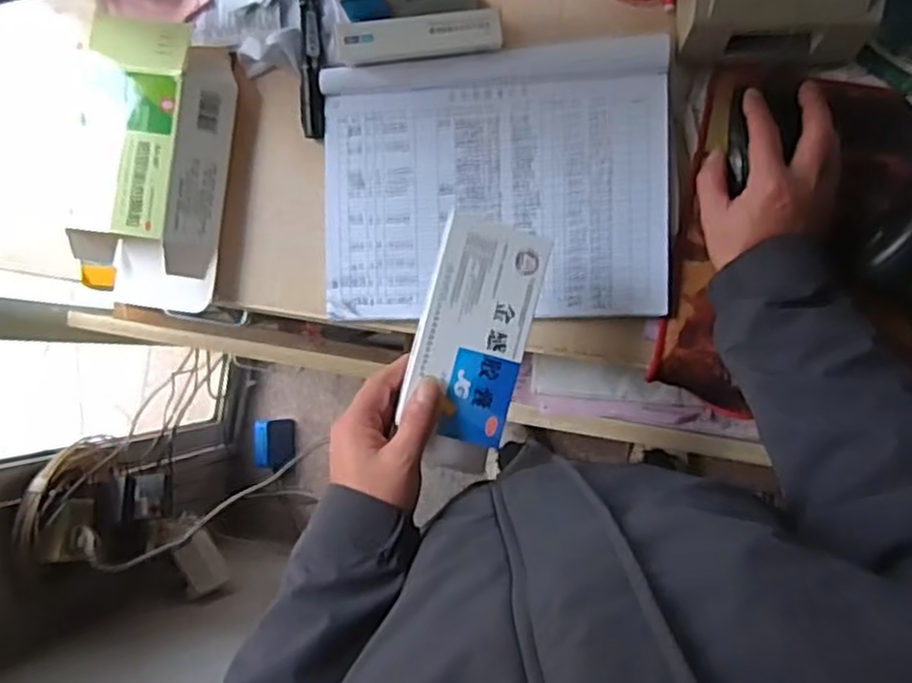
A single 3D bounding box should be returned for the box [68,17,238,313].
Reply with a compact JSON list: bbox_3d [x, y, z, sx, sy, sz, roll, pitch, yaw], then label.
[{"bbox_3d":[-0.271,-0.153,0.629,0.138,0.051,0.244,5,89,8],"label":"box"}]

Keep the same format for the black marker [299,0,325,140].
[{"bbox_3d":[-0.126,-0.252,0.629,0.021,0.016,0.152,-2,88,7],"label":"black marker"}]

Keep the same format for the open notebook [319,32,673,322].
[{"bbox_3d":[0.030,-0.129,0.611,0.282,0.023,0.214,-1,89,8],"label":"open notebook"}]

